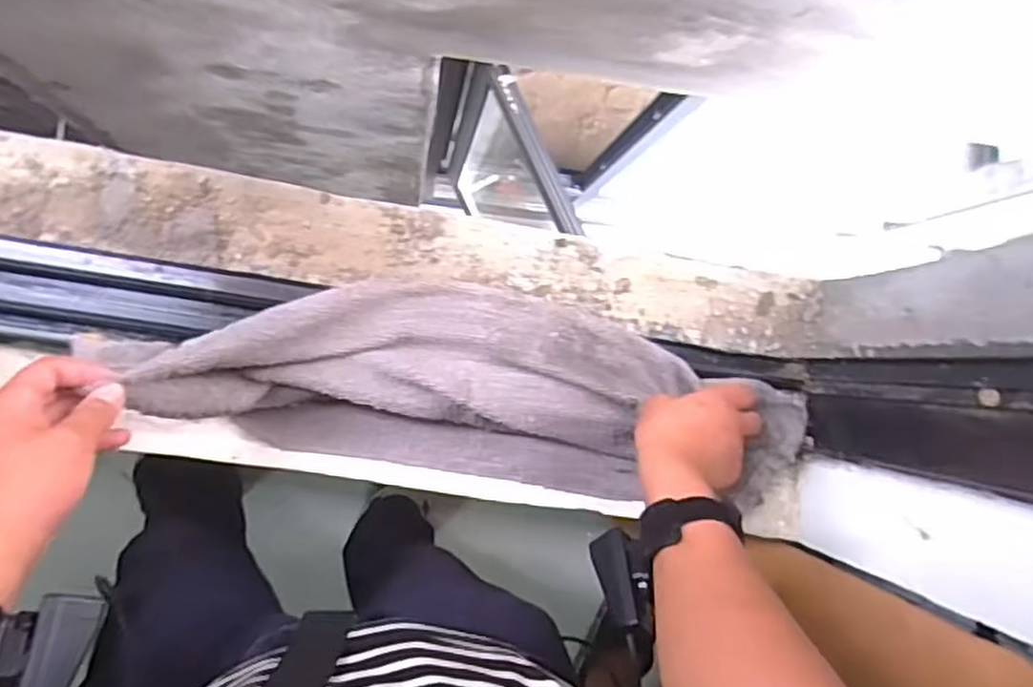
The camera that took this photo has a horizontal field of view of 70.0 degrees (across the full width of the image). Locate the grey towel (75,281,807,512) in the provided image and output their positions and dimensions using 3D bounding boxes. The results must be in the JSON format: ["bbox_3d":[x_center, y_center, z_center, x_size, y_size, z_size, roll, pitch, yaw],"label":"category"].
[{"bbox_3d":[-0.020,0.037,0.608,0.530,0.136,0.158,7,88,-17],"label":"grey towel"}]

